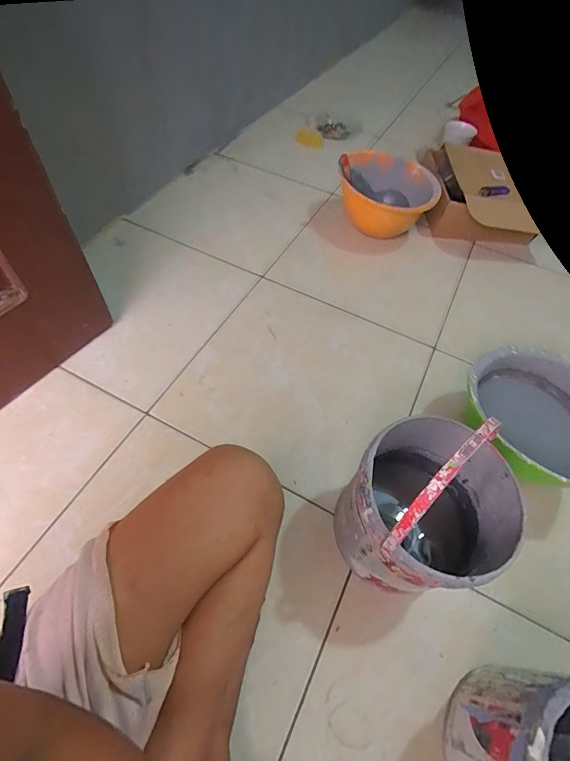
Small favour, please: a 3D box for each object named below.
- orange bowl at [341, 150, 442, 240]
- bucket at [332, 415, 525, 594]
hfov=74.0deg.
[{"bbox_3d":[0.258,-0.477,0.992,0.244,0.136,0.252,1,55,-3],"label":"orange bowl"},{"bbox_3d":[0.170,0.146,0.450,0.178,0.280,0.172,2,55,-3],"label":"bucket"}]

